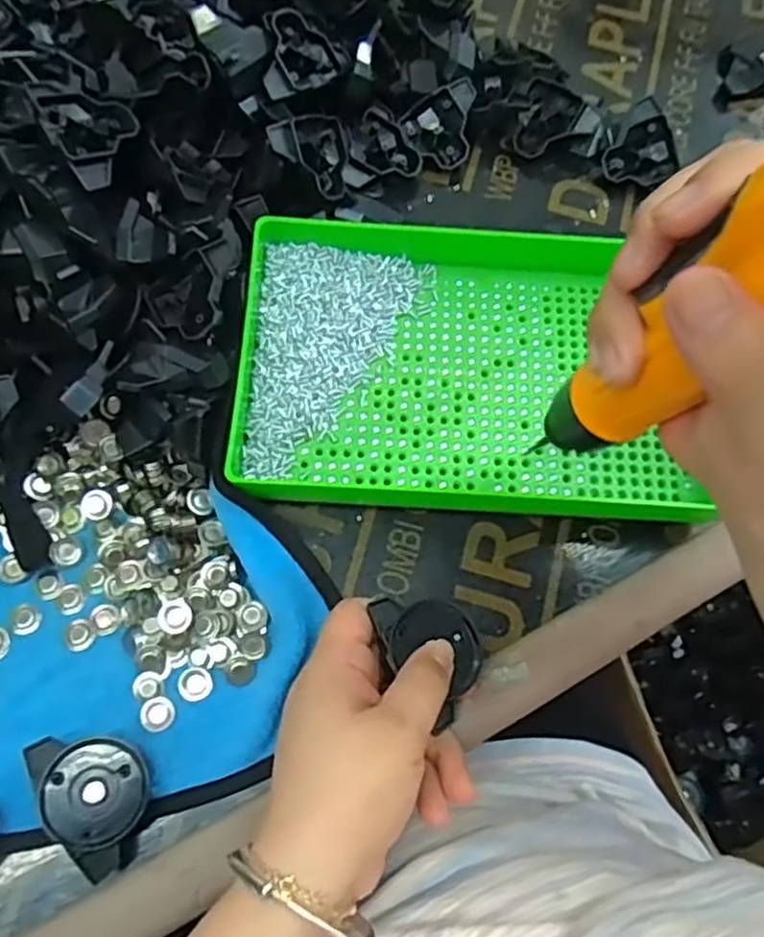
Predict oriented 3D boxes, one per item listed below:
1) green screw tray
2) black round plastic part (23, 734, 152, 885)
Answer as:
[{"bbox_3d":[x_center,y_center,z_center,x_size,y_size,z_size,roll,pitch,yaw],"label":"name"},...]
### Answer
[{"bbox_3d":[0.040,-0.058,0.378,0.223,0.026,0.163,3,72,-2],"label":"green screw tray"},{"bbox_3d":[-0.123,0.141,0.308,0.042,0.015,0.060,-18,74,-33],"label":"black round plastic part"}]

